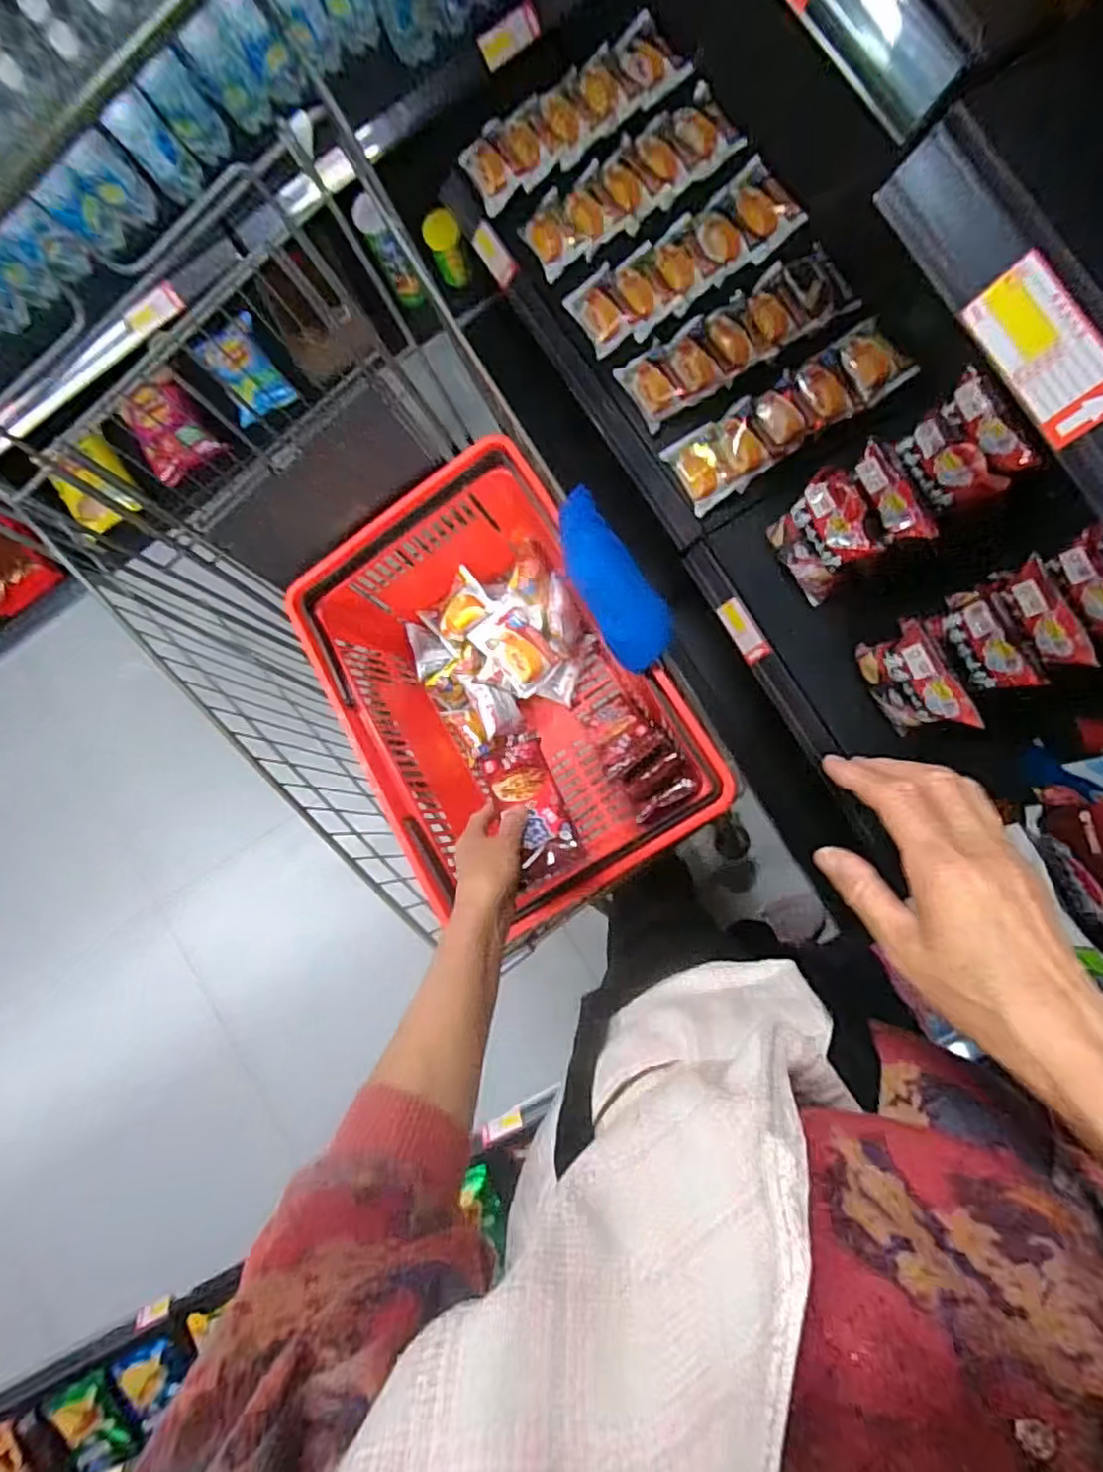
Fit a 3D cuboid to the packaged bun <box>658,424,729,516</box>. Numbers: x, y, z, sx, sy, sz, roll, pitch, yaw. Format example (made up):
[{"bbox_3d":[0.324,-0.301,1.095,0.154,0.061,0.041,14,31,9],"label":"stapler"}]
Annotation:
[{"bbox_3d":[0.210,-0.373,0.899,0.077,0.033,0.107,-31,86,7],"label":"packaged bun"}]

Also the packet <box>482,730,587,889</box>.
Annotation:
[{"bbox_3d":[-0.023,0.058,0.639,0.061,0.223,0.025,-39,124,6],"label":"packet"}]

